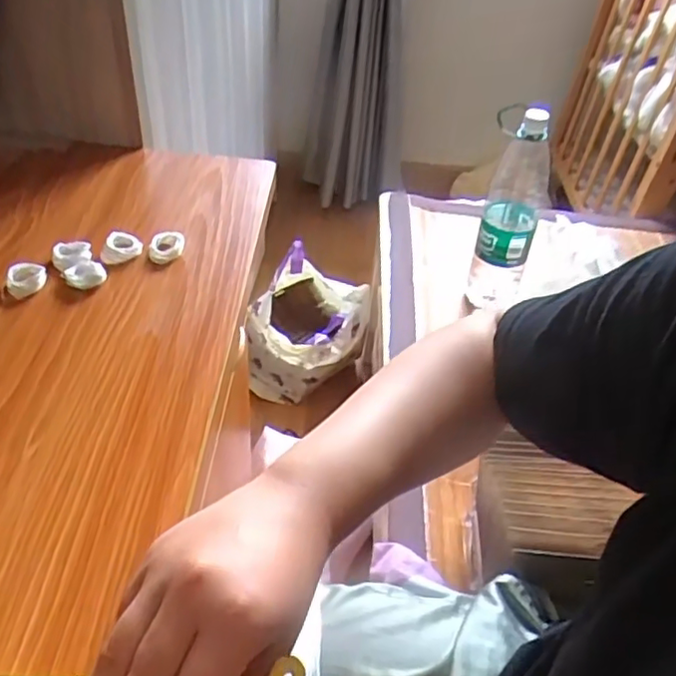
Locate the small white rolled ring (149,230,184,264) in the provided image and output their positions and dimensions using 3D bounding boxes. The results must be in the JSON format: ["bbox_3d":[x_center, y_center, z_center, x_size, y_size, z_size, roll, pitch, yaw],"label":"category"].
[{"bbox_3d":[-0.143,-0.076,0.524,0.028,0.011,0.035,-3,43,-11],"label":"small white rolled ring"}]

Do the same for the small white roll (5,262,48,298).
[{"bbox_3d":[-0.236,-0.045,0.478,0.028,0.015,0.018,-15,46,-23],"label":"small white roll"}]

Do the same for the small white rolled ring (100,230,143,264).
[{"bbox_3d":[-0.179,-0.074,0.515,0.029,0.012,0.031,7,42,-1],"label":"small white rolled ring"}]

